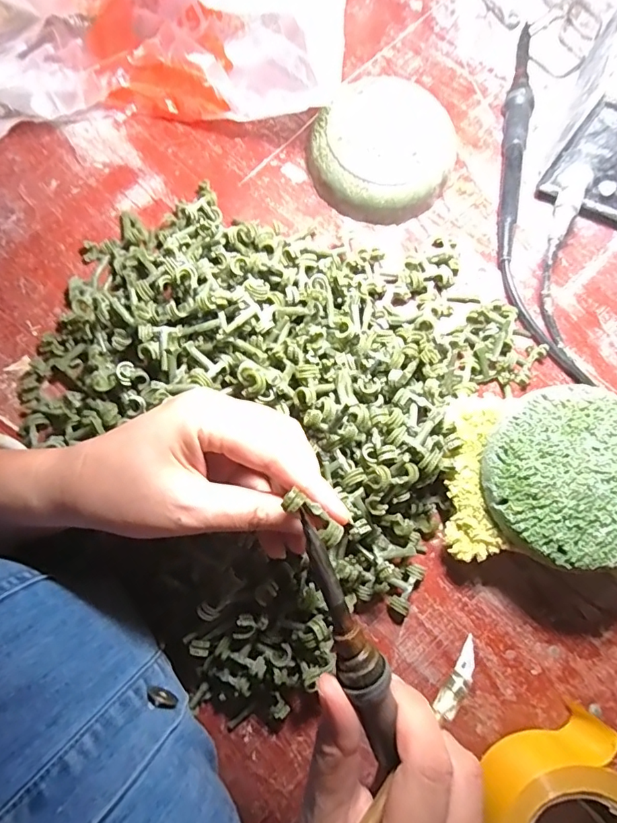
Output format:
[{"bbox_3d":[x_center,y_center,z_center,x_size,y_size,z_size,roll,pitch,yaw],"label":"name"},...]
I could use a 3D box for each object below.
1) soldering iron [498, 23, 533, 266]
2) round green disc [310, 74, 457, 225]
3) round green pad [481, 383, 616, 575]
[{"bbox_3d":[0.159,-0.211,0.374,0.017,0.022,0.207,10,78,1],"label":"soldering iron"},{"bbox_3d":[0.054,-0.193,0.359,0.101,0.038,0.101,0,78,-1],"label":"round green disc"},{"bbox_3d":[0.156,0.037,0.278,0.101,0.017,0.102,0,78,-1],"label":"round green pad"}]

